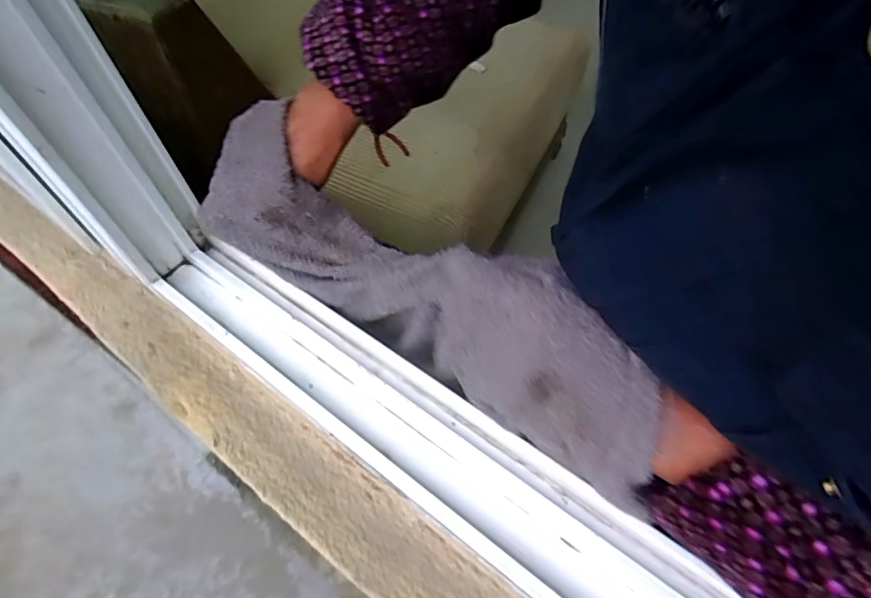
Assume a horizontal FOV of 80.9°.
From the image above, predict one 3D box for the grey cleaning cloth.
[{"bbox_3d":[-0.026,-0.012,0.350,0.369,0.157,0.073,29,61,34],"label":"grey cleaning cloth"}]

